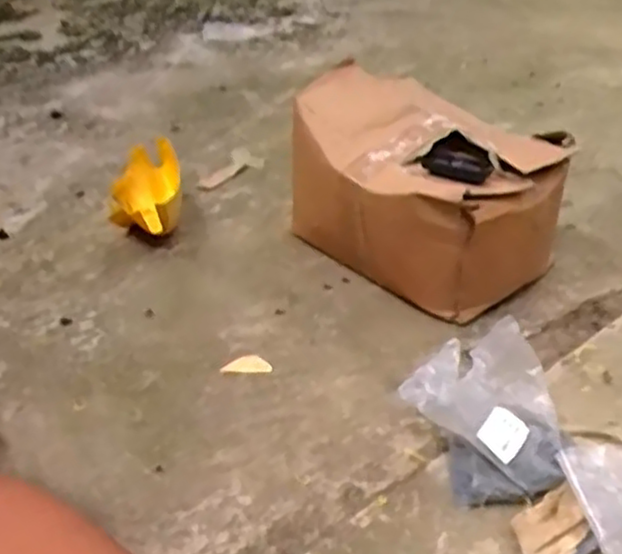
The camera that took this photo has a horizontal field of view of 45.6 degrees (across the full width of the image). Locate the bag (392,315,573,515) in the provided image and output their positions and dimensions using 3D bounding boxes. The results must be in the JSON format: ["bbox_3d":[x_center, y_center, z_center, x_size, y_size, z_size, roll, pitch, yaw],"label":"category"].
[{"bbox_3d":[0.229,0.179,0.927,0.169,0.124,0.187,-18,36,-22],"label":"bag"}]

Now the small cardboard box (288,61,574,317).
[{"bbox_3d":[0.195,-0.158,1.306,0.433,0.295,0.307,24,41,35],"label":"small cardboard box"}]

